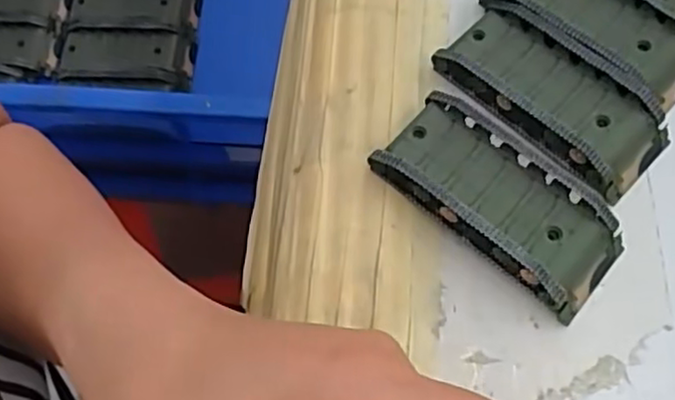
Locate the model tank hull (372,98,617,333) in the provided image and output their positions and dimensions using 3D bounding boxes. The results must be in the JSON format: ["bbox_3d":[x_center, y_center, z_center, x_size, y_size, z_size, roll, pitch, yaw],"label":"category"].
[{"bbox_3d":[0.065,-0.001,0.273,0.095,0.020,0.046,39,71,15],"label":"model tank hull"}]

